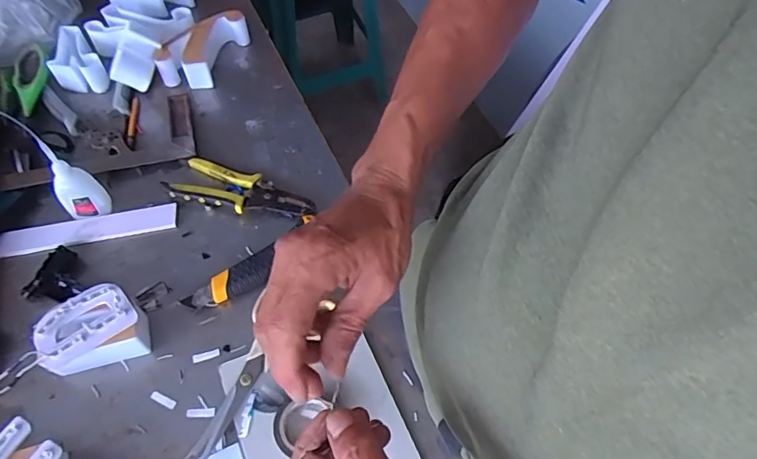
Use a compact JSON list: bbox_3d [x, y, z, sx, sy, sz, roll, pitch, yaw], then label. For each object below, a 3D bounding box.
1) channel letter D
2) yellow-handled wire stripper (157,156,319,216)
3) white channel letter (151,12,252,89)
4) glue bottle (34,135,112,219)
[{"bbox_3d":[-0.267,0.095,0.473,0.085,0.050,0.063,-22,62,-17],"label":"channel letter D"},{"bbox_3d":[-0.162,-0.045,0.578,0.176,0.016,0.057,17,59,7],"label":"yellow-handled wire stripper"},{"bbox_3d":[-0.242,-0.251,0.694,0.072,0.048,0.135,22,59,10],"label":"white channel letter"},{"bbox_3d":[-0.322,-0.048,0.531,0.033,0.095,0.040,26,60,12],"label":"glue bottle"}]

